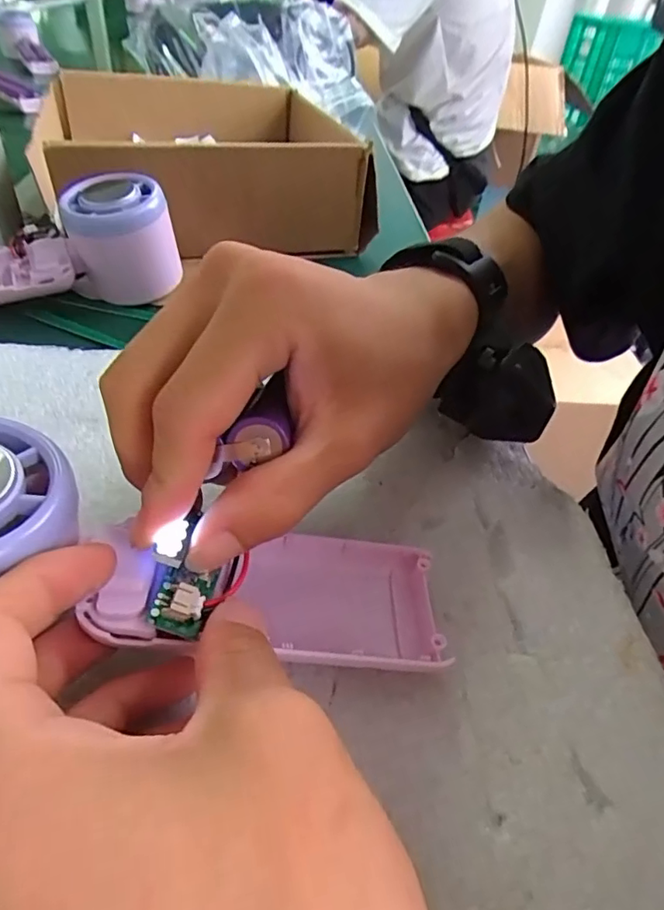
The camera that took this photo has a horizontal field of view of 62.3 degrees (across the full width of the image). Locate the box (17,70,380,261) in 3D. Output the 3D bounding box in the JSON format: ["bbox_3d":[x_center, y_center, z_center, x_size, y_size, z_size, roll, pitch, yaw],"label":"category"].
[{"bbox_3d":[-0.094,-0.232,0.428,0.222,0.070,0.240,-5,45,-15],"label":"box"}]

